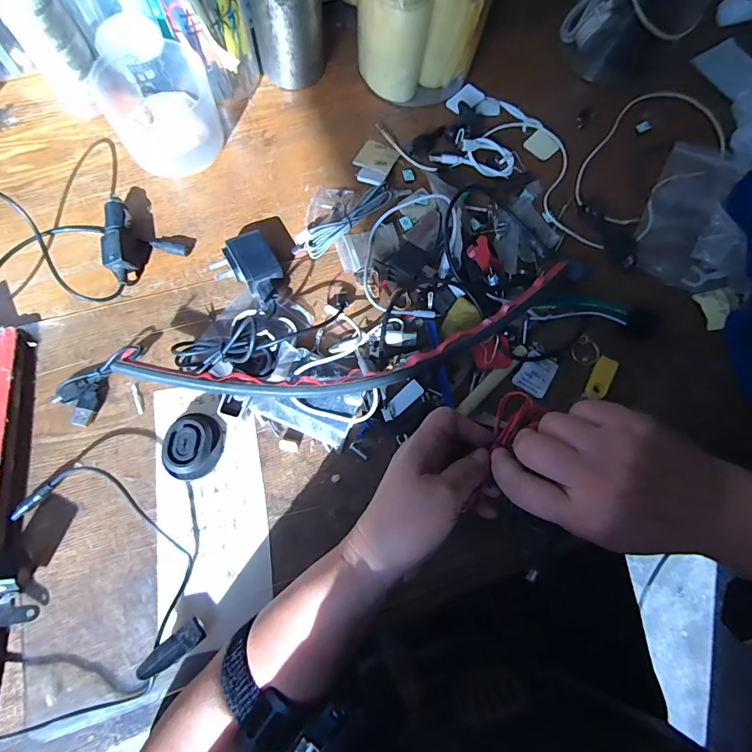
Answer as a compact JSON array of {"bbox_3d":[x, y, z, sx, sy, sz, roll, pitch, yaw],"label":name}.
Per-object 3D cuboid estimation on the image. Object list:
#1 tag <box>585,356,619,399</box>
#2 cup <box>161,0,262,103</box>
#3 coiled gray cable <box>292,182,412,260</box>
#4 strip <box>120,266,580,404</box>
[{"bbox_3d":[0.196,0.002,0.365,0.017,0.004,0.039,23,77,29],"label":"tag"},{"bbox_3d":[-0.152,-0.329,0.383,0.068,0.126,0.059,-14,76,-6],"label":"cup"},{"bbox_3d":[-0.022,-0.150,0.395,0.126,0.016,0.021,-40,79,-11],"label":"coiled gray cable"},{"bbox_3d":[-0.003,-0.027,0.347,0.381,0.039,0.072,-12,75,-5],"label":"strip"}]

